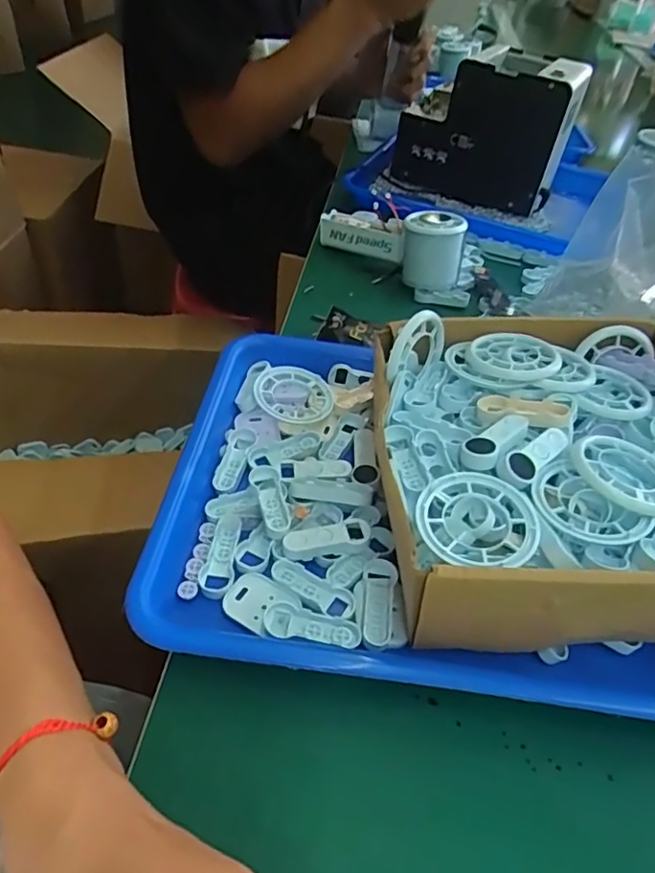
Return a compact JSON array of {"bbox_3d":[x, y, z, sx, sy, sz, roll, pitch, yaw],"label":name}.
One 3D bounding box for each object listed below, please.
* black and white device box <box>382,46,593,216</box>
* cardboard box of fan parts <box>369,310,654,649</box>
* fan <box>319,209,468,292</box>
[{"bbox_3d":[0.190,-0.376,0.721,0.201,0.150,0.117,18,45,10],"label":"black and white device box"},{"bbox_3d":[0.134,0.022,0.340,0.210,0.090,0.202,2,45,-6],"label":"cardboard box of fan parts"},{"bbox_3d":[0.065,-0.199,0.585,0.155,0.076,0.052,33,50,24],"label":"fan"}]

